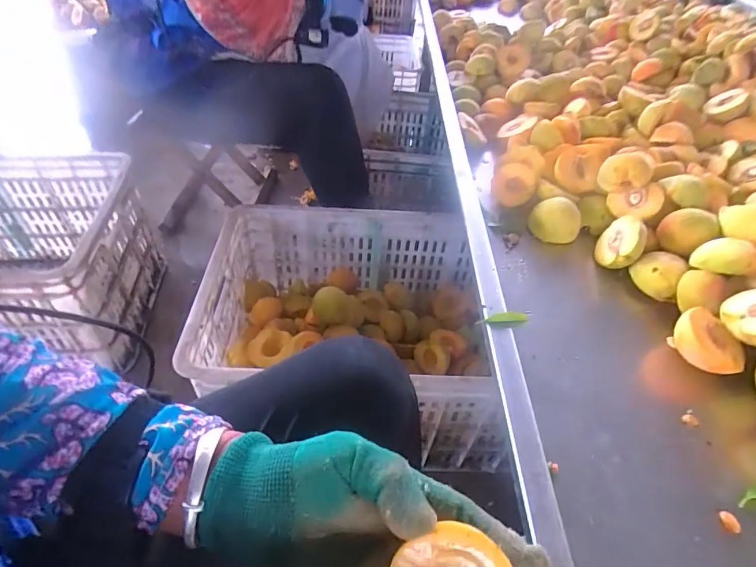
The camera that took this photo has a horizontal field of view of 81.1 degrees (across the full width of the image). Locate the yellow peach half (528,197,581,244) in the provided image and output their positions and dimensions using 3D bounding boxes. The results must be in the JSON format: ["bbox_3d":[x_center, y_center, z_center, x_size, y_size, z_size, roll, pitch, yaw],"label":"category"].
[{"bbox_3d":[0.225,-0.080,0.558,0.062,0.034,0.049,26,48,20],"label":"yellow peach half"}]

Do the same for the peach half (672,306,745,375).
[{"bbox_3d":[0.325,0.059,0.440,0.027,0.045,0.066,6,51,-56],"label":"peach half"}]

